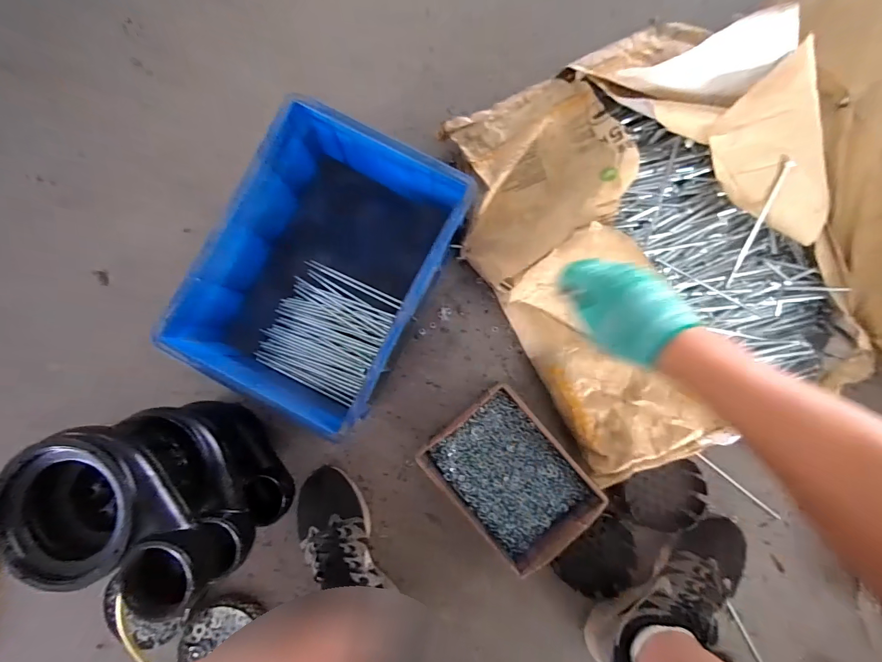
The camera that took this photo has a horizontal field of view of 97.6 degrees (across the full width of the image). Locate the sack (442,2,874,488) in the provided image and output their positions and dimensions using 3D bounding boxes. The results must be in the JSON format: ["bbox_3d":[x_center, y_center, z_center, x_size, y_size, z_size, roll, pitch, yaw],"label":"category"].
[{"bbox_3d":[0.308,-0.128,0.550,0.464,0.175,0.610,-24,85,-1],"label":"sack"}]

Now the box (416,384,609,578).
[{"bbox_3d":[0.106,0.221,0.593,0.178,0.063,0.233,-42,86,-2],"label":"box"}]

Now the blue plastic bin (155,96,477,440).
[{"bbox_3d":[-0.167,-0.088,0.602,0.290,0.172,0.390,27,86,3],"label":"blue plastic bin"}]

